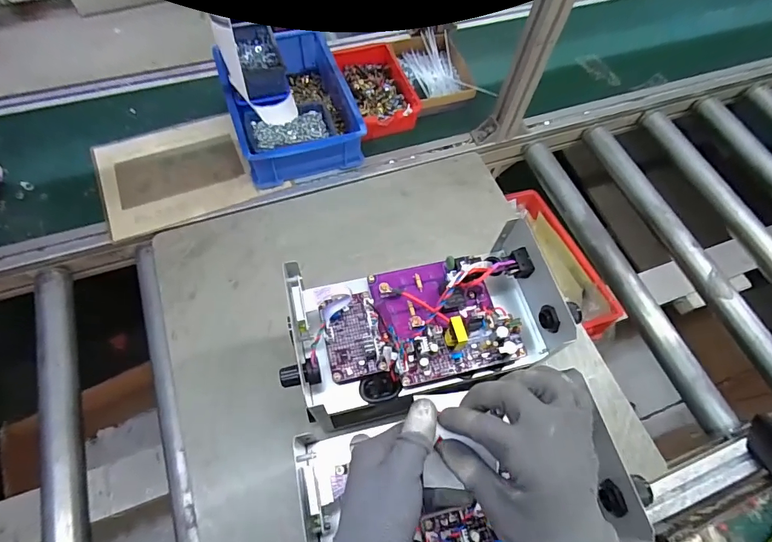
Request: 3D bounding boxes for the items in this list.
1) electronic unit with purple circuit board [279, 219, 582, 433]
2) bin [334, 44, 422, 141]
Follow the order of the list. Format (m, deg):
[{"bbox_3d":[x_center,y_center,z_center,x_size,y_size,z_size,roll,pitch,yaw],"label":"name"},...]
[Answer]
[{"bbox_3d":[0.038,0.054,0.475,0.296,0.088,0.154,-13,64,-9],"label":"electronic unit with purple circuit board"},{"bbox_3d":[-0.020,-0.362,0.841,0.121,0.050,0.228,-15,64,-10],"label":"bin"}]

